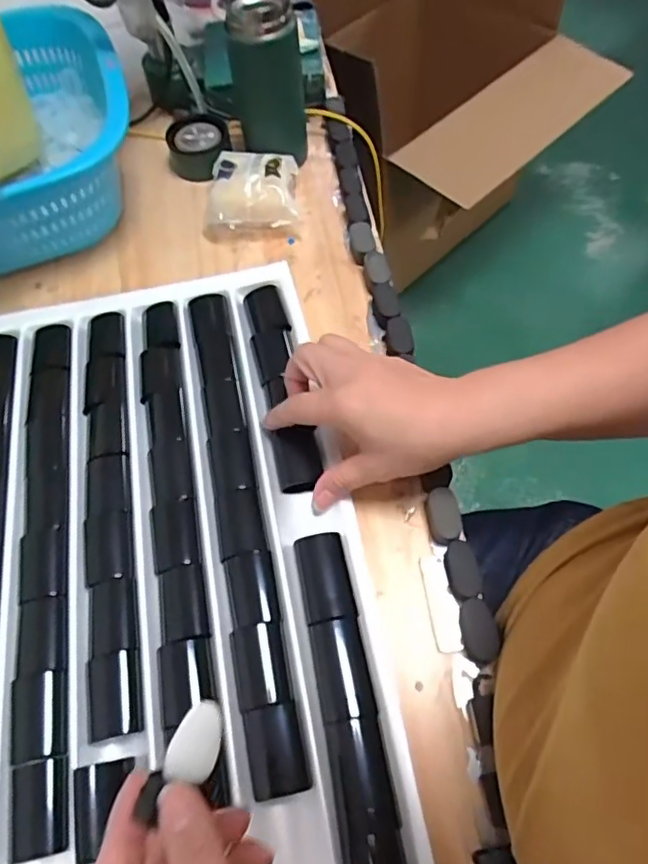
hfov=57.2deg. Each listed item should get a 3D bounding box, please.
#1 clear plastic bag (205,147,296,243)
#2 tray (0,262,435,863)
[{"bbox_3d":[-0.071,-0.224,0.559,0.092,0.044,0.077,-3,60,2],"label":"clear plastic bag"},{"bbox_3d":[-0.146,0.095,0.395,0.339,0.017,0.489,-11,62,-4],"label":"tray"}]

